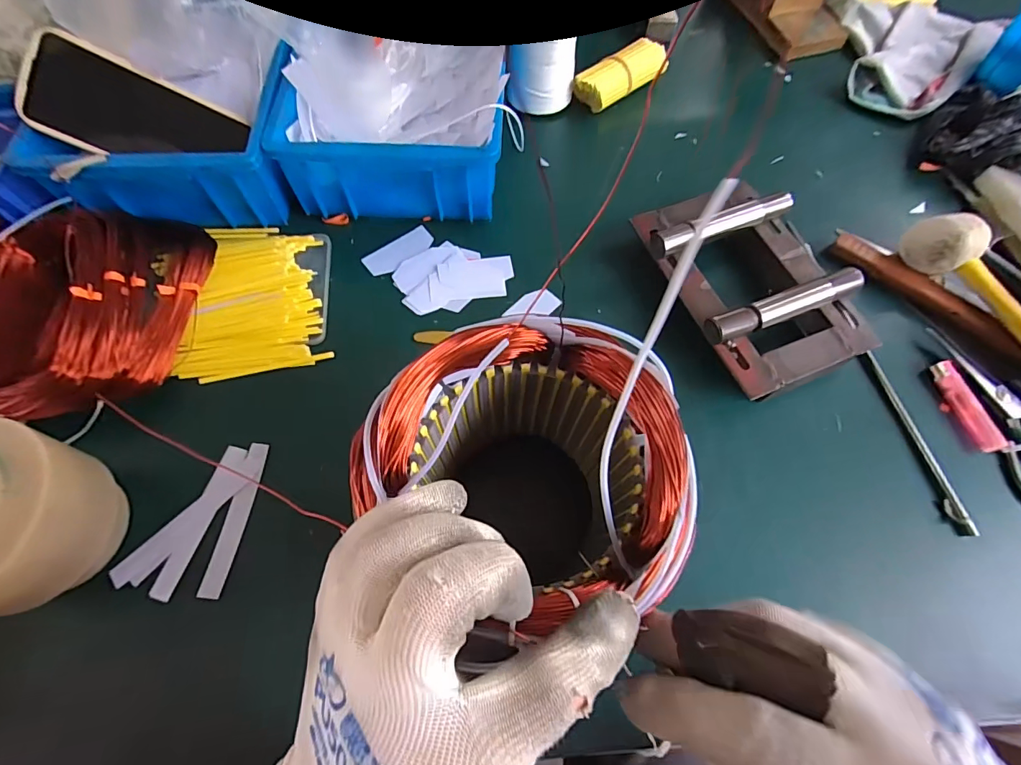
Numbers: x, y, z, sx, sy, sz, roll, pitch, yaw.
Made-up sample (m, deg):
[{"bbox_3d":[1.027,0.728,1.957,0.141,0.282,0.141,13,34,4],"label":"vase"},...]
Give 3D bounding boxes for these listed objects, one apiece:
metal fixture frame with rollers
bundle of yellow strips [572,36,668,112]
[{"bbox_3d":[0.213,-0.091,0.400,0.150,0.050,0.198,-18,67,-9],"label":"metal fixture frame with rollers"},{"bbox_3d":[0.126,-0.347,0.525,0.116,0.045,0.047,-35,71,-15],"label":"bundle of yellow strips"}]

